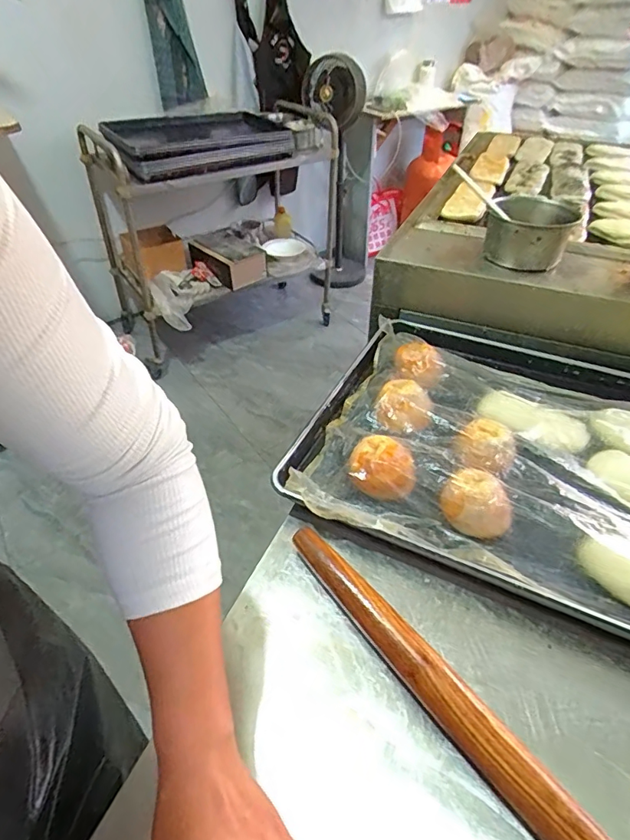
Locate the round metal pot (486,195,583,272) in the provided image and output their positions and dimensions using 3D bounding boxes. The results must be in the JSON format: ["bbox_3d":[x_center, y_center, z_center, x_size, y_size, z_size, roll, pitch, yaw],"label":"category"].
[{"bbox_3d":[0.326,-0.284,0.745,0.120,0.073,0.114,12,44,13],"label":"round metal pot"}]

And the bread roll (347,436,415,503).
[{"bbox_3d":[0.075,0.056,0.551,0.069,0.034,0.073,0,42,0],"label":"bread roll"}]

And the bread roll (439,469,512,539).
[{"bbox_3d":[0.173,0.087,0.518,0.073,0.035,0.064,26,48,26],"label":"bread roll"}]

